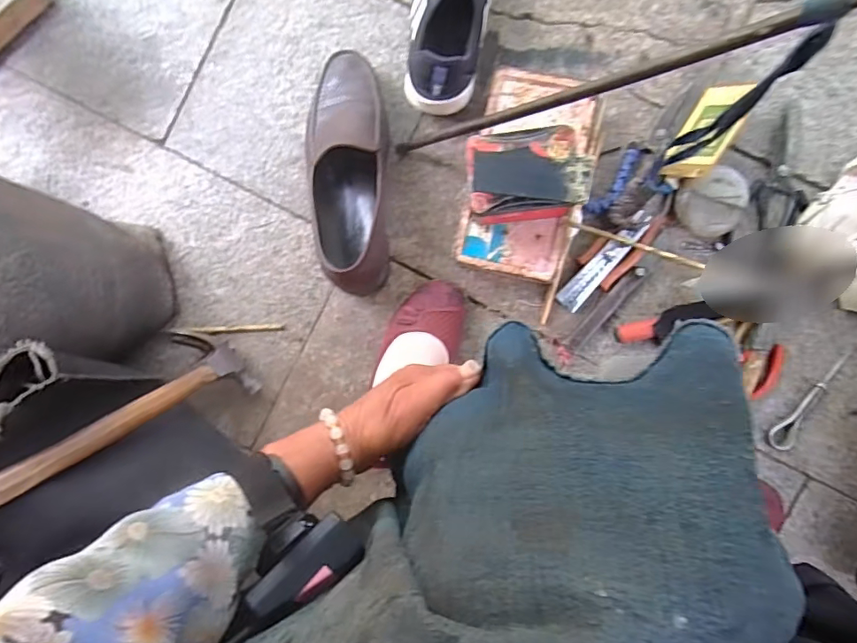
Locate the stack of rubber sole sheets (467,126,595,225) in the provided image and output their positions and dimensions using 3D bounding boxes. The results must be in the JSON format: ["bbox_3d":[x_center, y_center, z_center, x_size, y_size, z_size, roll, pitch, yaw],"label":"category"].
[{"bbox_3d":[0.104,-0.153,0.528,0.125,0.067,0.086,-4,85,5],"label":"stack of rubber sole sheets"}]

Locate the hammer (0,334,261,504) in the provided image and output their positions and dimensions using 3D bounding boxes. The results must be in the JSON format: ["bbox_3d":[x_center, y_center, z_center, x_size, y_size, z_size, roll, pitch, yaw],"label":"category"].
[{"bbox_3d":[-0.309,0.092,0.524,0.103,0.276,0.023,39,122,7],"label":"hammer"}]

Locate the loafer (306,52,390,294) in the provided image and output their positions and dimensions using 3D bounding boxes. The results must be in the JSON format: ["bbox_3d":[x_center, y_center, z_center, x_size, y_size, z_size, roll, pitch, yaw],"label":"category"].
[{"bbox_3d":[-0.098,-0.174,0.597,0.096,0.081,0.290,-3,90,6],"label":"loafer"}]

